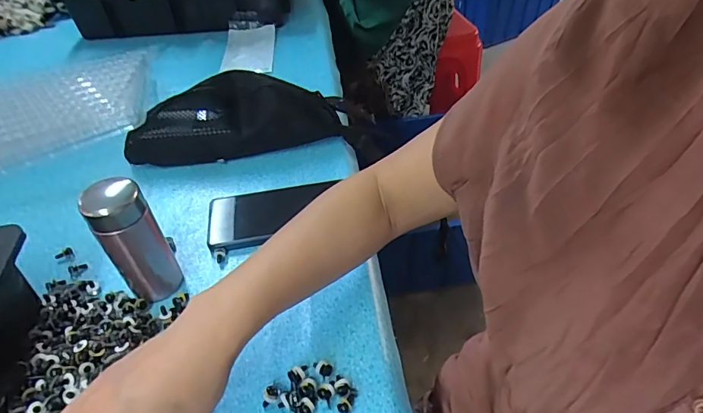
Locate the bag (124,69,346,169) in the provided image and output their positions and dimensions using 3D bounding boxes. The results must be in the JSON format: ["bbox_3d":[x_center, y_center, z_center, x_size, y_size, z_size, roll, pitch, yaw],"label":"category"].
[{"bbox_3d":[-0.156,-0.133,0.622,0.294,0.082,0.121,-10,44,-7],"label":"bag"}]

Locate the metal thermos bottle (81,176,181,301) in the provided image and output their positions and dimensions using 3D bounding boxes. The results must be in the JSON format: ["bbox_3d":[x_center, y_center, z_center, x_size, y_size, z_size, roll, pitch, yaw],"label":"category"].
[{"bbox_3d":[-0.202,0.035,0.414,0.051,0.122,0.051,-24,47,-20],"label":"metal thermos bottle"}]

